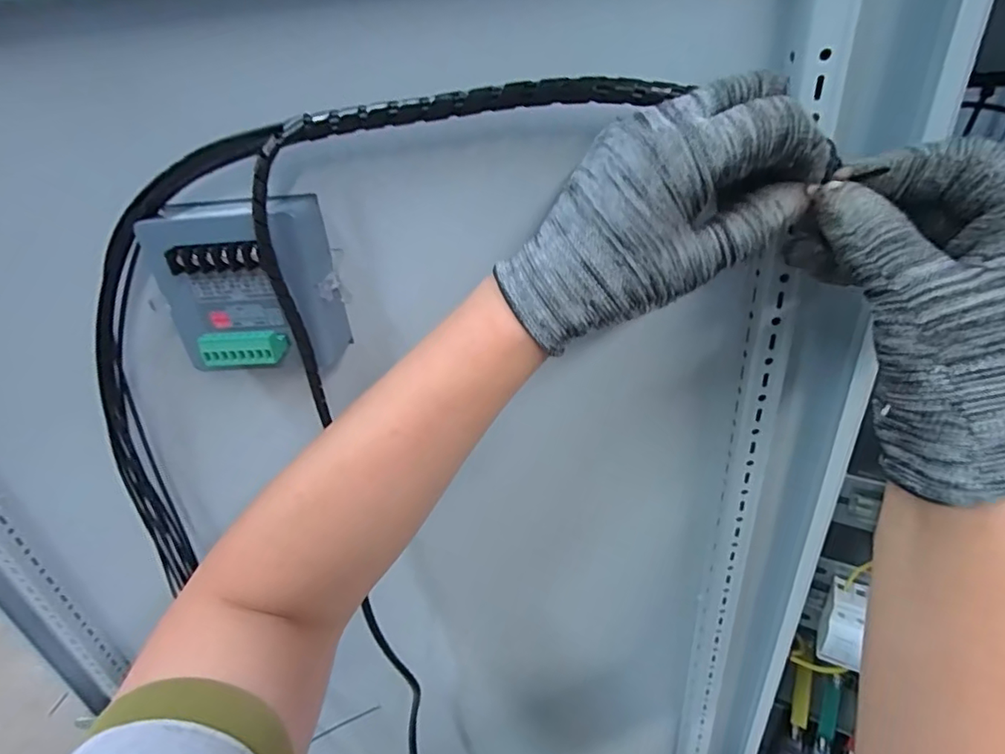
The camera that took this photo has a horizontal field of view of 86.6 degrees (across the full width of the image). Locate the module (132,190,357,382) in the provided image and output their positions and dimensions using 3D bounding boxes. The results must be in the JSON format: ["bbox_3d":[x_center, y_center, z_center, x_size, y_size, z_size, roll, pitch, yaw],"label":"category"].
[{"bbox_3d":[-0.144,-0.048,0.297,0.091,0.089,0.047,-3,30,3],"label":"module"}]

